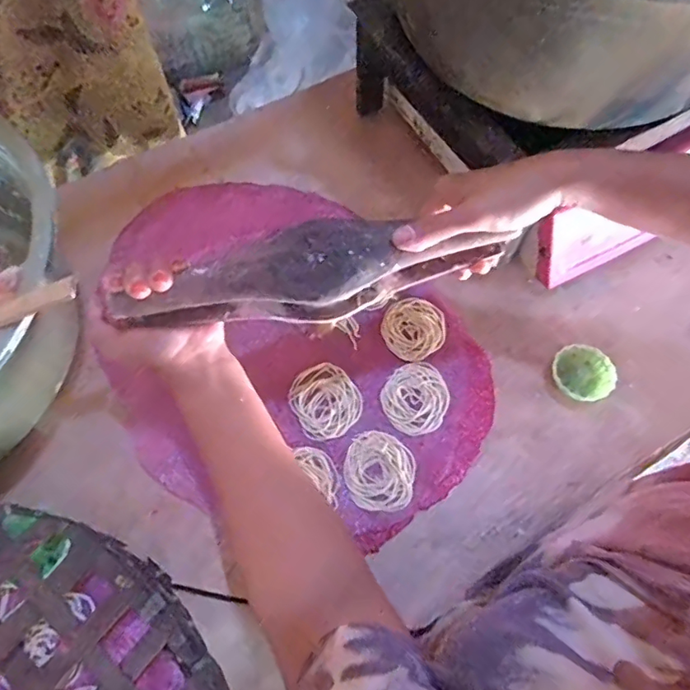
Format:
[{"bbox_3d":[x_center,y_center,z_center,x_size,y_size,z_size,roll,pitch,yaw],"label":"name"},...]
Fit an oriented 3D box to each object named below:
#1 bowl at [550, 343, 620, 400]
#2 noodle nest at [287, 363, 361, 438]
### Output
[{"bbox_3d":[0.248,0.031,0.547,0.061,0.023,0.061,0,65,-1],"label":"bowl"},{"bbox_3d":[-0.020,0.056,0.539,0.067,0.004,0.077,-26,68,-12],"label":"noodle nest"}]

